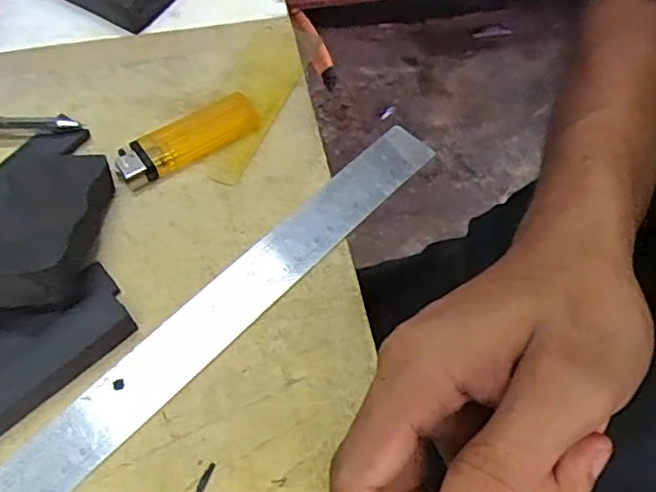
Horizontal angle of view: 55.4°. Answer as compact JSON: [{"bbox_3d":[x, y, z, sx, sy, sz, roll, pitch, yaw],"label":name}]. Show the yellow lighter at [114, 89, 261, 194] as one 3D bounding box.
[{"bbox_3d":[-0.077,-0.059,0.342,0.081,0.016,0.023,-30,63,-18],"label":"yellow lighter"}]

